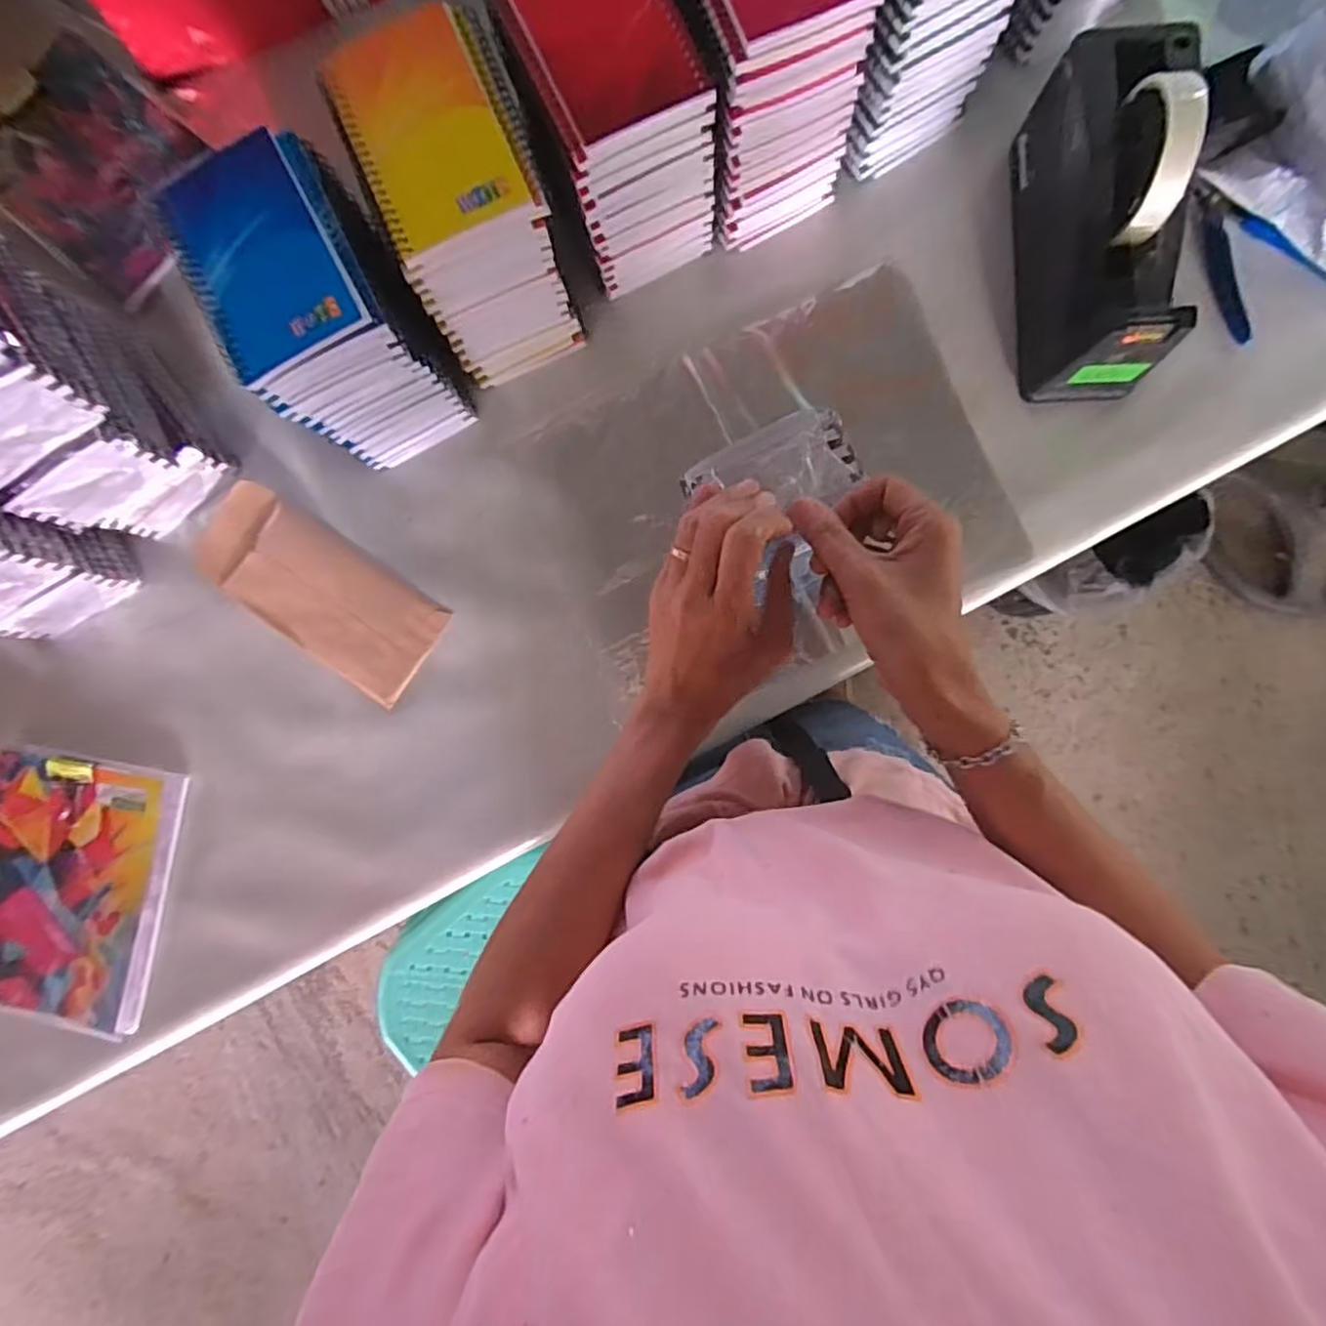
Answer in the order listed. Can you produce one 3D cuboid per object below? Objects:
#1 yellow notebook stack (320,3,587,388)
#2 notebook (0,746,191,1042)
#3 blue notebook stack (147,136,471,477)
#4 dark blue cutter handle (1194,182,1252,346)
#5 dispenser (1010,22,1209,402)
[{"bbox_3d":[-0.127,-0.298,0.438,0.095,0.144,0.137,-20,88,3],"label":"yellow notebook stack"},{"bbox_3d":[-0.463,0.175,0.509,0.146,0.026,0.204,11,90,3],"label":"notebook"},{"bbox_3d":[-0.221,-0.232,0.443,0.100,0.145,0.136,-28,88,2],"label":"blue notebook stack"},{"bbox_3d":[0.416,-0.296,0.481,0.014,0.007,0.122,-15,89,3],"label":"dark blue cutter handle"},{"bbox_3d":[0.297,-0.297,0.433,0.074,0.115,0.202,-4,89,3],"label":"dispenser"}]

